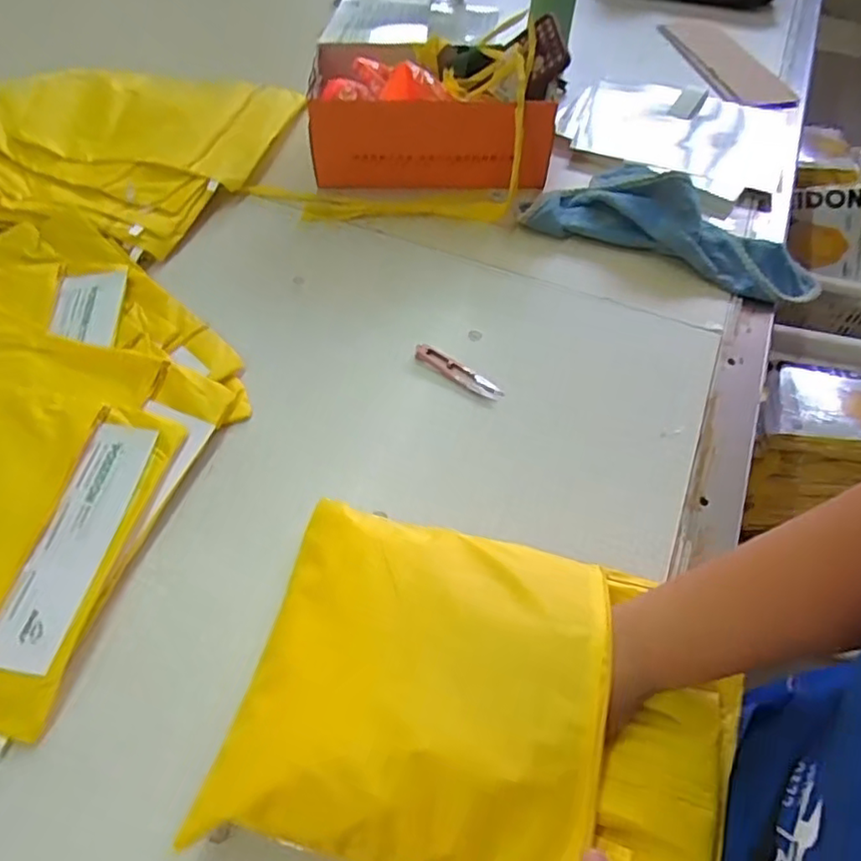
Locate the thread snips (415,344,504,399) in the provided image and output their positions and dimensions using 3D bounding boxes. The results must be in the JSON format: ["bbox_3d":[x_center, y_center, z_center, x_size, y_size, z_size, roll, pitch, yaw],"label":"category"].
[{"bbox_3d":[0.028,-0.062,0.638,0.096,0.009,0.025,28,58,17],"label":"thread snips"}]

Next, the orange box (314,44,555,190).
[{"bbox_3d":[0.003,-0.407,0.820,0.304,0.116,0.140,0,55,-2],"label":"orange box"}]

